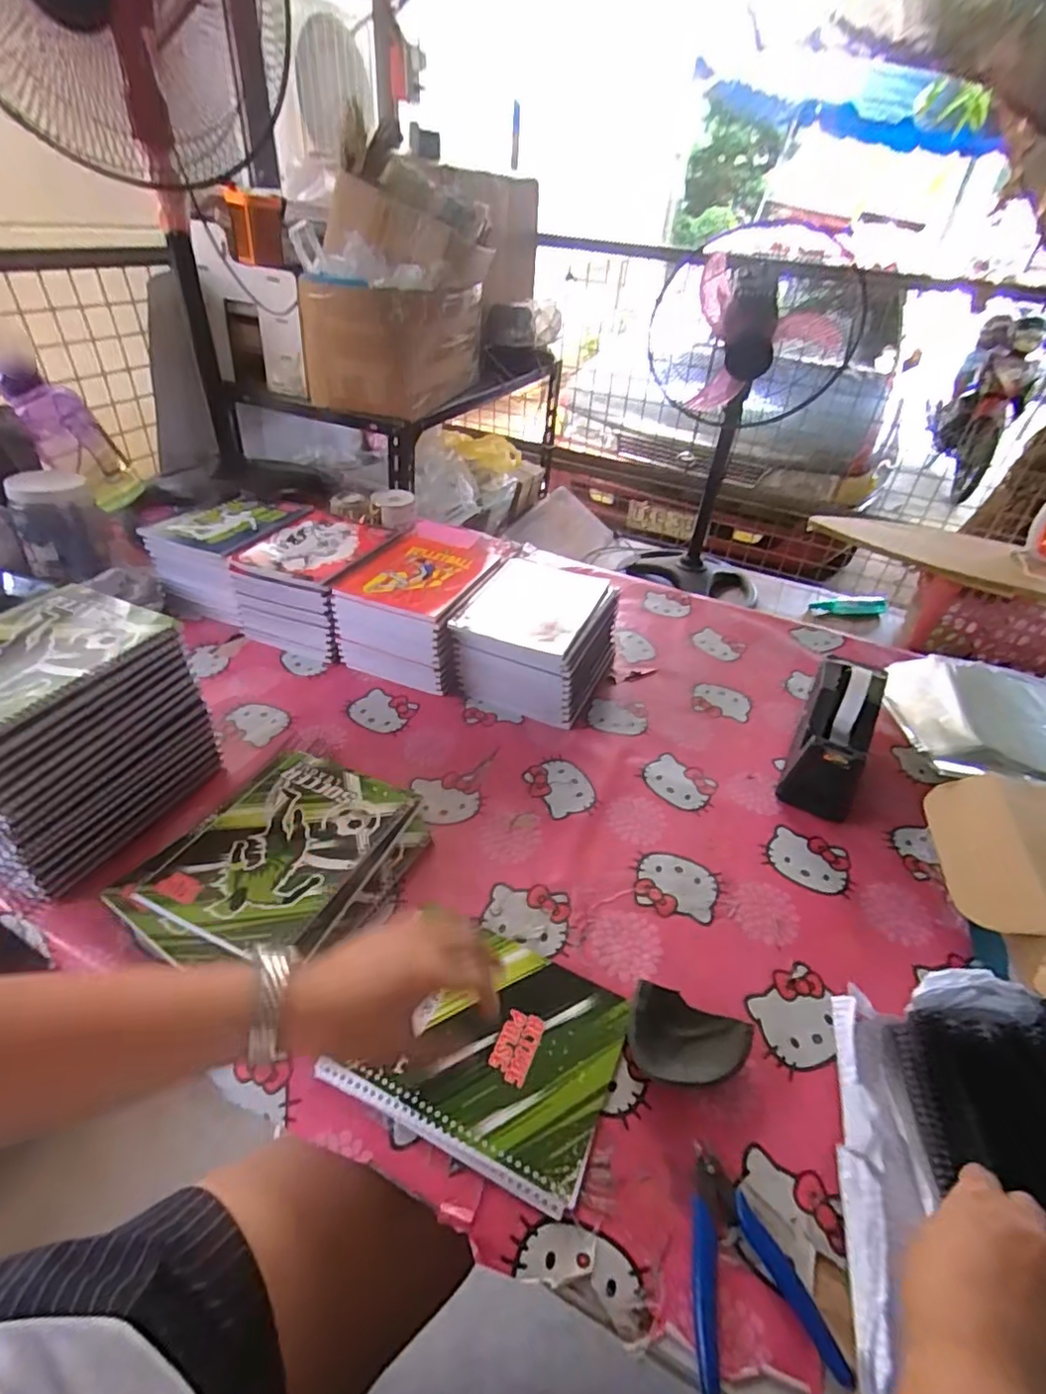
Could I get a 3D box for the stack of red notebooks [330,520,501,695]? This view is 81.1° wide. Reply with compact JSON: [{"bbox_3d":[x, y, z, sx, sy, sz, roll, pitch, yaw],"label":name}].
[{"bbox_3d":[-0.141,-0.118,0.856,0.170,0.123,0.196,16,40,13],"label":"stack of red notebooks"}]

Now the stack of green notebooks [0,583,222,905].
[{"bbox_3d":[-0.436,0.043,0.567,0.152,0.189,0.221,16,40,14],"label":"stack of green notebooks"}]

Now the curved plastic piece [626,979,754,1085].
[{"bbox_3d":[0.126,0.270,0.475,0.087,0.028,0.064,15,40,12],"label":"curved plastic piece"}]

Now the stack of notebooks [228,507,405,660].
[{"bbox_3d":[-0.299,-0.164,0.892,0.174,0.123,0.197,14,40,12],"label":"stack of notebooks"}]

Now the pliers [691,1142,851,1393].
[{"bbox_3d":[0.135,0.354,0.385,0.080,0.008,0.115,-2,39,-9],"label":"pliers"}]

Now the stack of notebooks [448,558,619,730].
[{"bbox_3d":[0.021,-0.074,0.811,0.178,0.120,0.171,14,40,12],"label":"stack of notebooks"}]

